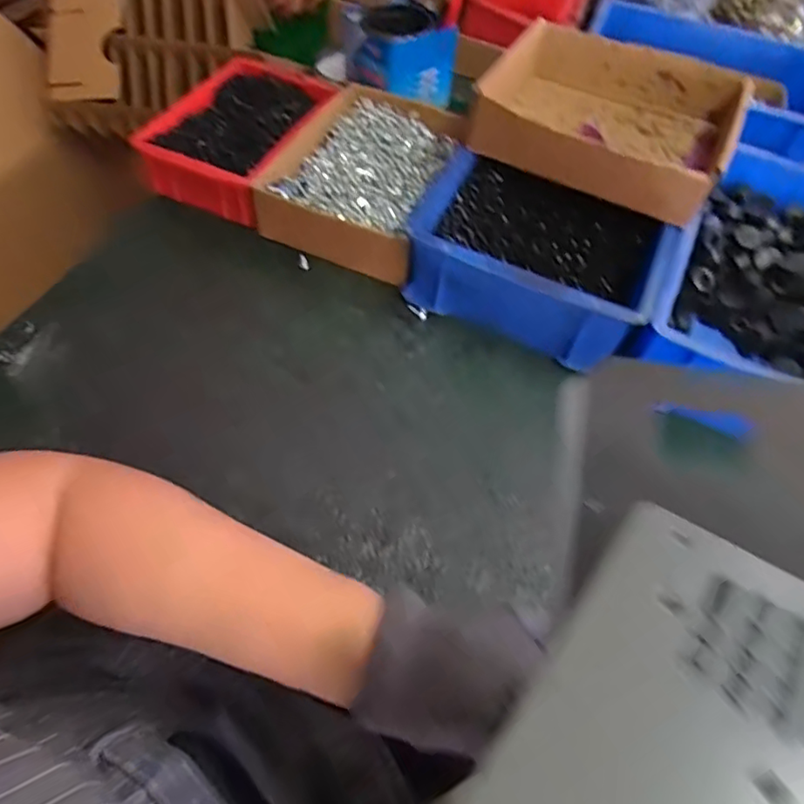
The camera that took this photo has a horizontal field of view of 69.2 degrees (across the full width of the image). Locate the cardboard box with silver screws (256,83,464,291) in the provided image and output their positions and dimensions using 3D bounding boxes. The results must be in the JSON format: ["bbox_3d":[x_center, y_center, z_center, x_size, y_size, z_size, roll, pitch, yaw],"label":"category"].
[{"bbox_3d":[-0.032,-0.232,0.588,0.163,0.046,0.230,15,56,6],"label":"cardboard box with silver screws"}]

